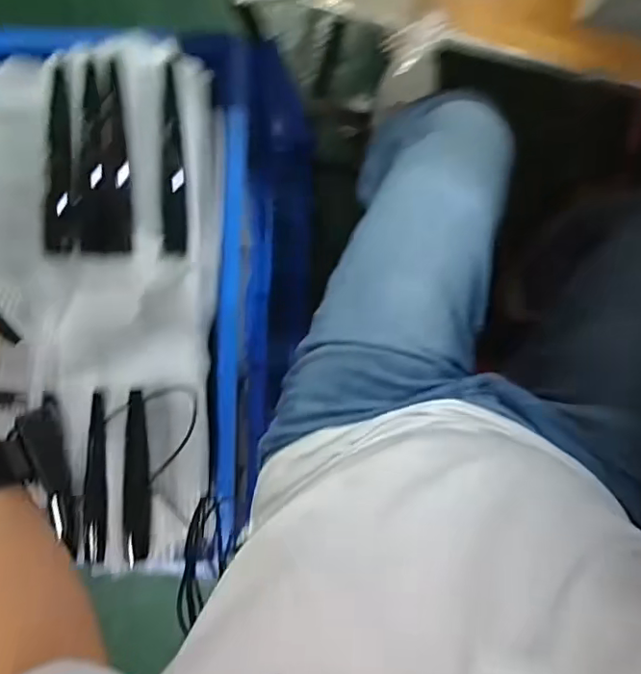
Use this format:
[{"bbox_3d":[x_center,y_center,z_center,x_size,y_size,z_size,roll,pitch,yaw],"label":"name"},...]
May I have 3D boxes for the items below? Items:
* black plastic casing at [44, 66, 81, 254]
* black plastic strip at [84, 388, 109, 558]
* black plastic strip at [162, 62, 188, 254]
[{"bbox_3d":[-0.244,-0.163,0.523,0.029,0.007,0.168,2,96,5],"label":"black plastic casing"},{"bbox_3d":[-0.223,0.141,0.560,0.023,0.013,0.170,2,96,5],"label":"black plastic strip"},{"bbox_3d":[-0.140,-0.167,0.538,0.023,0.004,0.169,-4,103,-30],"label":"black plastic strip"}]

